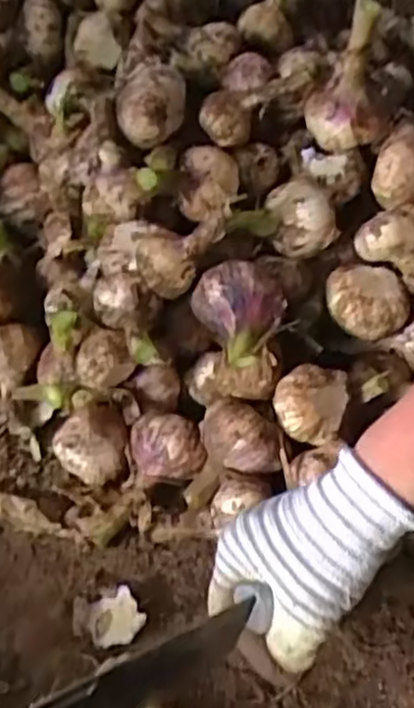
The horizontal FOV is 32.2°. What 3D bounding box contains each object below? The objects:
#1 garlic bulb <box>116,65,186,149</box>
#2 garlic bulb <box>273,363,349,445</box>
[{"bbox_3d":[-0.040,-0.179,0.506,0.048,0.039,0.054,3,48,1],"label":"garlic bulb"},{"bbox_3d":[0.067,0.033,0.466,0.044,0.039,0.045,1,48,-1],"label":"garlic bulb"}]

